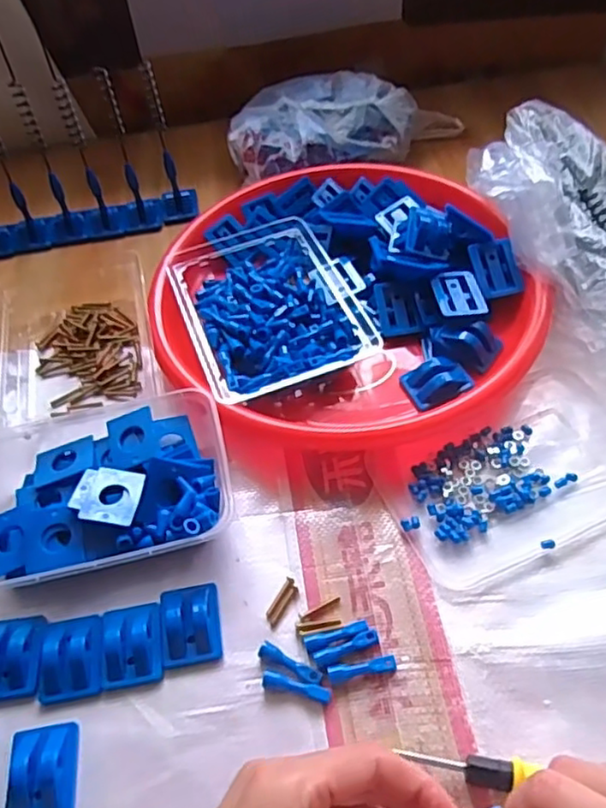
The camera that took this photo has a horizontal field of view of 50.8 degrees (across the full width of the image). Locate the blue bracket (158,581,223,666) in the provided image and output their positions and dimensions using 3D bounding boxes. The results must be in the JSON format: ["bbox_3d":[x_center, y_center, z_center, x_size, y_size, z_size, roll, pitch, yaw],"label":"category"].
[{"bbox_3d":[-0.065,0.126,0.369,0.033,0.017,0.044,-11,52,-3],"label":"blue bracket"}]

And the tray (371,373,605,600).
[{"bbox_3d":[0.137,0.043,0.411,0.165,0.009,0.106,-24,54,-12],"label":"tray"}]

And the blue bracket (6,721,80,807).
[{"bbox_3d":[-0.133,0.187,0.324,0.033,0.010,0.045,-10,52,-2],"label":"blue bracket"}]

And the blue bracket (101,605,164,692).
[{"bbox_3d":[-0.097,0.135,0.362,0.034,0.013,0.044,-10,52,-2],"label":"blue bracket"}]

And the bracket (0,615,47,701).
[{"bbox_3d":[-0.165,0.141,0.360,0.035,0.013,0.044,-8,52,0],"label":"bracket"}]

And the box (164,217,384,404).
[{"bbox_3d":[-0.030,-0.078,0.504,0.126,0.037,0.190,-20,53,-9],"label":"box"}]

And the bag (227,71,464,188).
[{"bbox_3d":[0.041,-0.273,0.628,0.229,0.060,0.110,-17,53,-7],"label":"bag"}]

